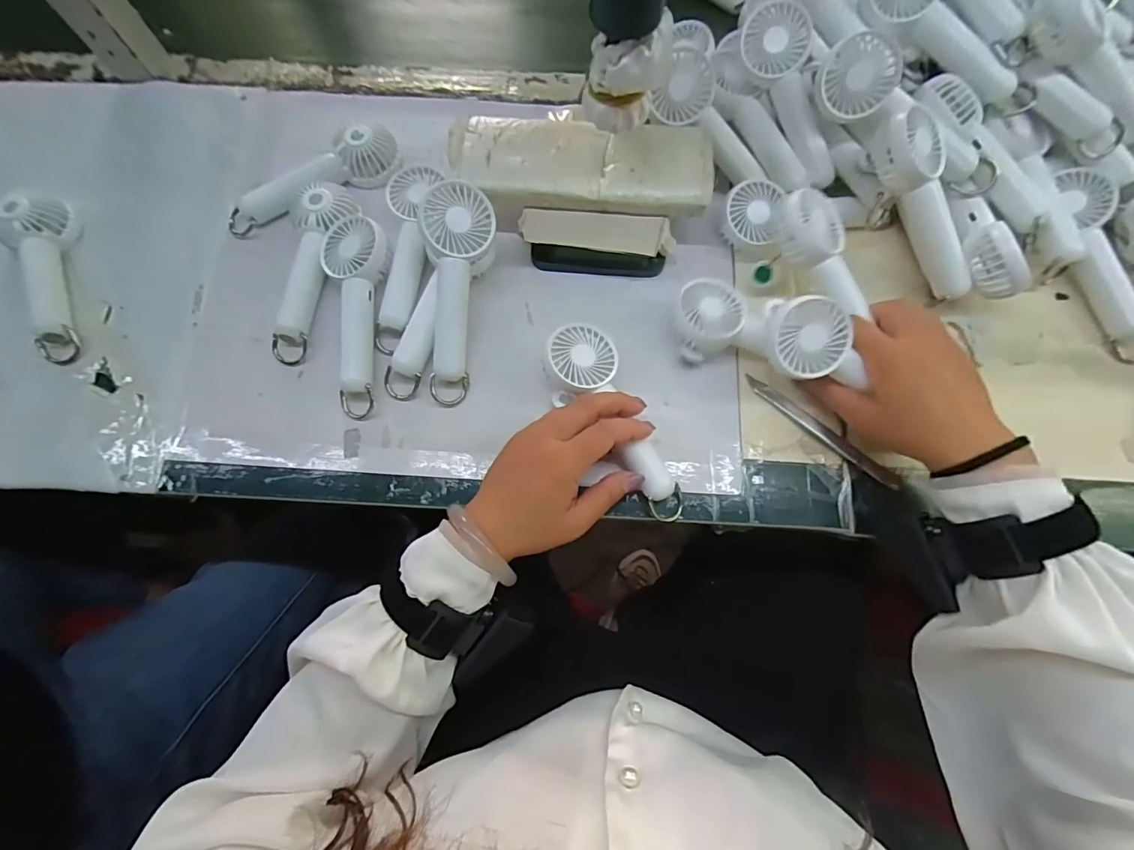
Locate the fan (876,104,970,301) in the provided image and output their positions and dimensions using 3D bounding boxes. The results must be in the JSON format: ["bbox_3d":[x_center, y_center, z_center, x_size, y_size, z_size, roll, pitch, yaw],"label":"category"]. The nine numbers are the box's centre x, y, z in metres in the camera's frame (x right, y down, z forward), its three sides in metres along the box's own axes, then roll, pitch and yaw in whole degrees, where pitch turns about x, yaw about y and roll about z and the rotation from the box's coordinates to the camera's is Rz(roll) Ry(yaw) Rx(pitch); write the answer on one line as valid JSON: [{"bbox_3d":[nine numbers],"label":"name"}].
[{"bbox_3d":[0.286,-0.173,0.373,0.051,0.032,0.144,-33,106,-6],"label":"fan"}]

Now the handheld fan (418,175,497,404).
[{"bbox_3d":[-0.089,-0.102,0.378,0.052,0.030,0.170,6,99,1],"label":"handheld fan"}]

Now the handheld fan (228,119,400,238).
[{"bbox_3d":[-0.232,-0.220,0.437,0.167,0.043,0.056,-31,77,-8],"label":"handheld fan"}]

